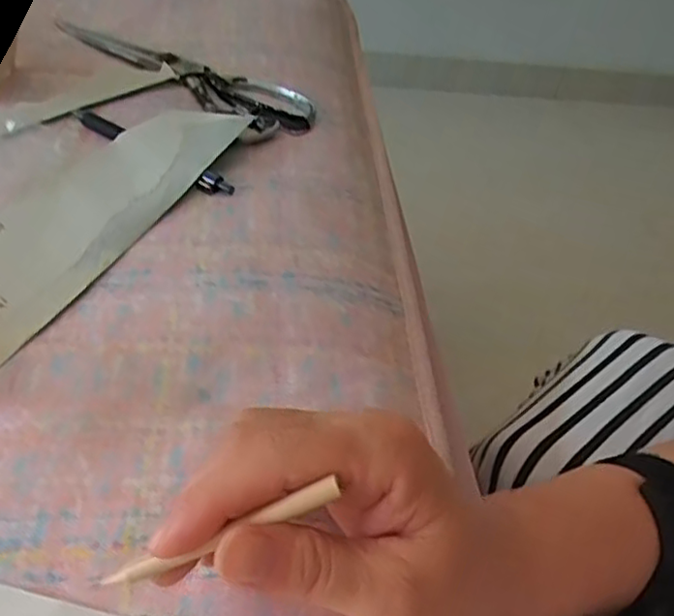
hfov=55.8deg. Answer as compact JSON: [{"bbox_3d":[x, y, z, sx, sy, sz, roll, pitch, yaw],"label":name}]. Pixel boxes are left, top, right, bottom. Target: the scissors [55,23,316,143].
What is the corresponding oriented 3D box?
[{"bbox_3d":[-0.129,-0.205,0.537,0.263,0.008,0.077,33,50,25],"label":"scissors"}]

